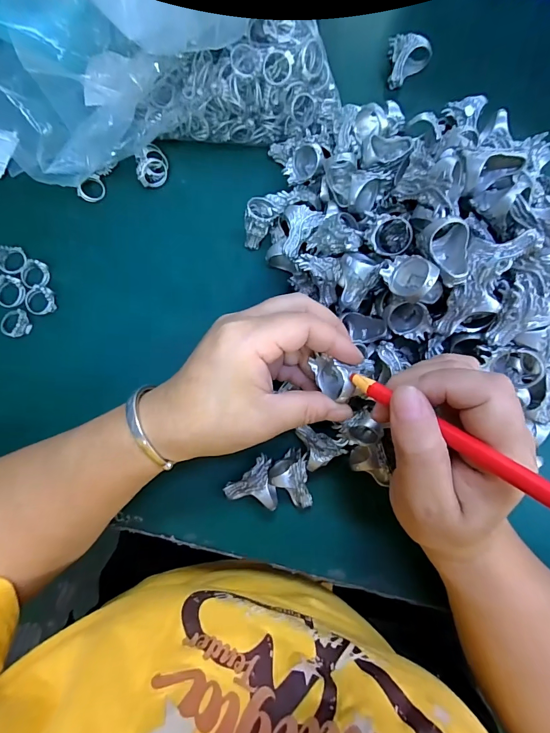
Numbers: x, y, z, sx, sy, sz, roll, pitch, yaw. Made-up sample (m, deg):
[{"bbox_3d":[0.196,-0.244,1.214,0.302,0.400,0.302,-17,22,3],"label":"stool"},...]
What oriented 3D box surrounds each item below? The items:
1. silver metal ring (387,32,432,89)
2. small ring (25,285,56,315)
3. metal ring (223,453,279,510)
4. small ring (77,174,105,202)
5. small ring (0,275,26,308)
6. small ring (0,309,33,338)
[{"bbox_3d":[0.116,-0.264,0.316,0.034,0.020,0.037,0,81,-1],"label":"silver metal ring"},{"bbox_3d":[-0.182,-0.052,0.284,0.022,0.004,0.023,0,81,0],"label":"small ring"},{"bbox_3d":[-0.013,0.080,0.260,0.037,0.023,0.033,16,81,1],"label":"metal ring"},{"bbox_3d":[-0.148,-0.145,0.298,0.017,0.008,0.023,28,82,4],"label":"small ring"},{"bbox_3d":[-0.204,-0.058,0.281,0.024,0.008,0.023,0,81,0],"label":"small ring"},{"bbox_3d":[-0.199,-0.032,0.281,0.021,0.005,0.020,0,81,0],"label":"small ring"}]

